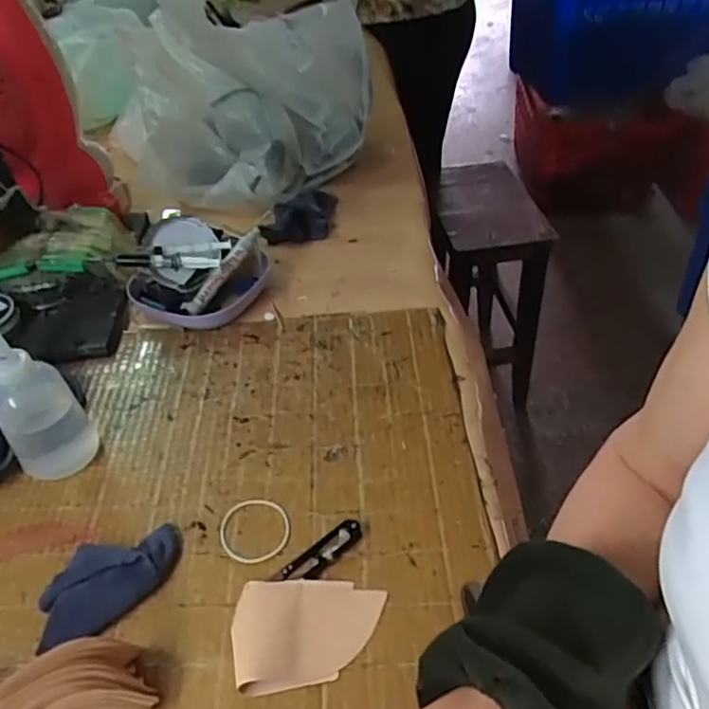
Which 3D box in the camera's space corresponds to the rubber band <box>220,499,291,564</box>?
[{"bbox_3d":[-0.079,0.138,0.507,0.055,0.004,0.057,-2,44,2],"label":"rubber band"}]

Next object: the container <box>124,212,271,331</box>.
[{"bbox_3d":[-0.165,-0.086,0.686,0.152,0.079,0.107,-16,45,-12],"label":"container"}]

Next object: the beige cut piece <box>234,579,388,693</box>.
[{"bbox_3d":[-0.031,0.188,0.450,0.104,0.016,0.073,-10,44,-6],"label":"beige cut piece"}]

